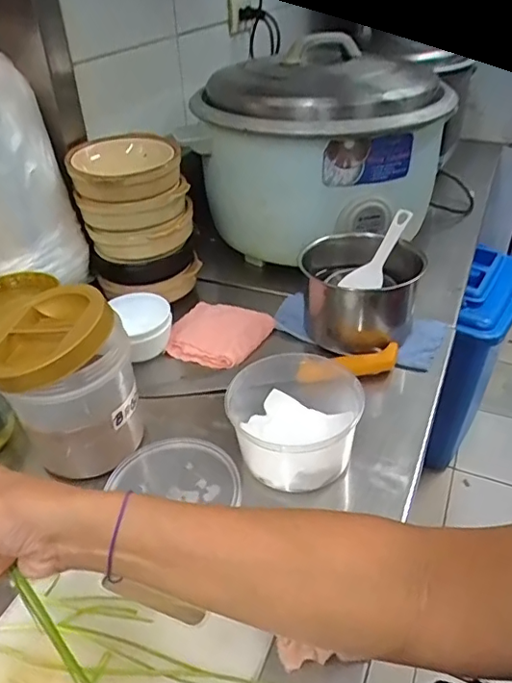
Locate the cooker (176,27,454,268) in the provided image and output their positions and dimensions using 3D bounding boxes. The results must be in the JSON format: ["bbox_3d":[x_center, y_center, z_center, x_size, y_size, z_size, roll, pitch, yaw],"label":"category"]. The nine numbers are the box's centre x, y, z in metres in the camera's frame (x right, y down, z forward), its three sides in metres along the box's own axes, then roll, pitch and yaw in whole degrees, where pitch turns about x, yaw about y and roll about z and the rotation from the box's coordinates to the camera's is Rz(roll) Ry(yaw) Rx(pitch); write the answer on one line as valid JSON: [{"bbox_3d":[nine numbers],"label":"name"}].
[{"bbox_3d":[0.103,-0.316,0.927,0.382,0.304,0.311,15,40,20],"label":"cooker"}]

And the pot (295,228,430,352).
[{"bbox_3d":[0.152,-0.070,0.798,0.163,0.122,0.154,-1,37,1],"label":"pot"}]

